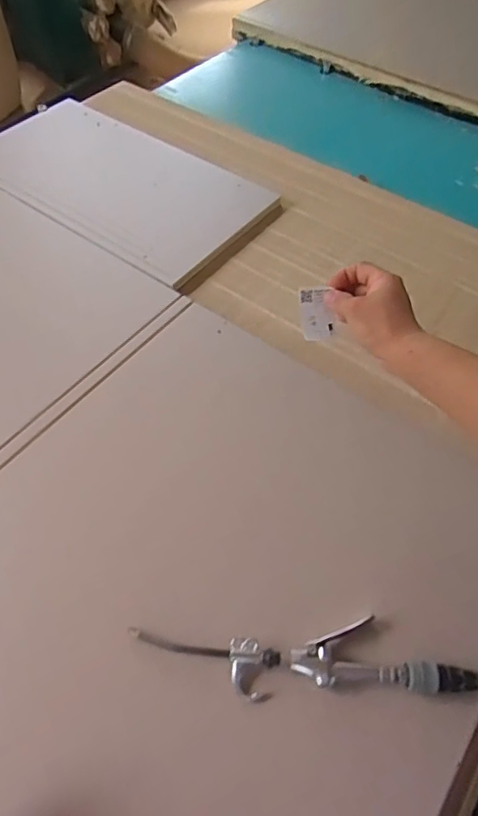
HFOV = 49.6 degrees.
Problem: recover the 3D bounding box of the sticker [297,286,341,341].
[{"bbox_3d":[0.086,-0.103,0.565,0.038,0.009,0.056,-9,95,-8],"label":"sticker"}]

